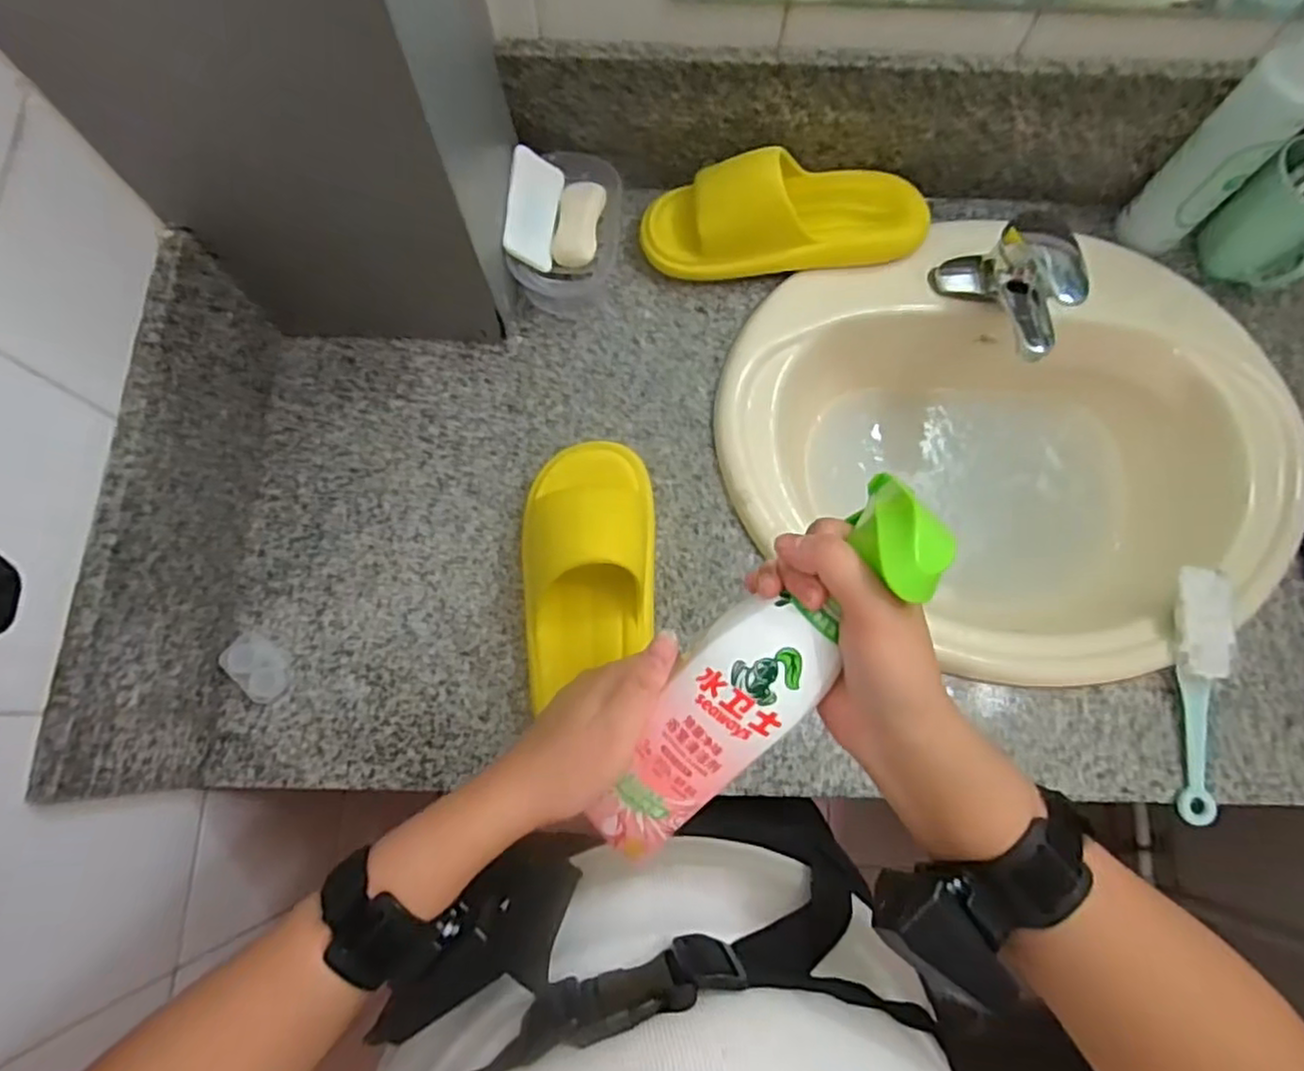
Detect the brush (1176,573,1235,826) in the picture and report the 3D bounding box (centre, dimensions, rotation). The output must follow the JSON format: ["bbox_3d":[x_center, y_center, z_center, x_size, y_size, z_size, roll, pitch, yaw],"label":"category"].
[{"bbox_3d":[0.462,0.132,0.584,0.038,0.026,0.209,4,88,1],"label":"brush"}]

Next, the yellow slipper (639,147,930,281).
[{"bbox_3d":[0.132,-0.314,0.674,0.279,0.097,0.101,-9,75,-2],"label":"yellow slipper"}]

